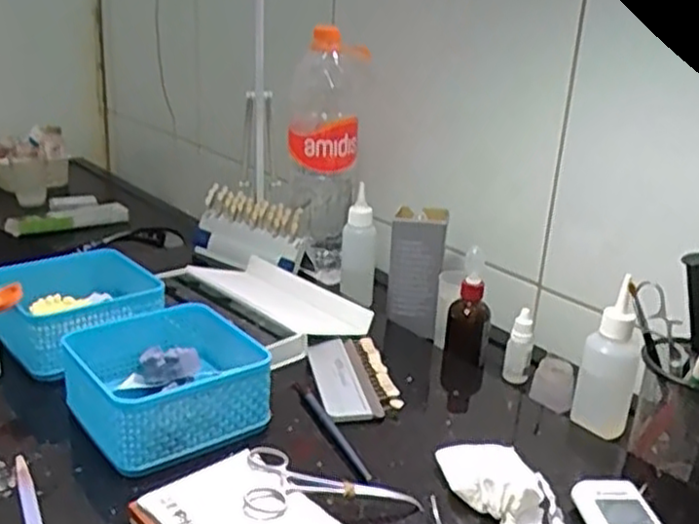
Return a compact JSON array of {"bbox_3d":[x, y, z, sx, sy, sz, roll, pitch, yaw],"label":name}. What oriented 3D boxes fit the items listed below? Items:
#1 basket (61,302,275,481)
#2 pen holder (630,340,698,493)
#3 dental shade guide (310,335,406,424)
[{"bbox_3d":[-0.153,0.092,0.596,0.137,0.049,0.146,-12,25,-36],"label":"basket"},{"bbox_3d":[0.273,0.122,0.584,0.085,0.109,0.068,15,23,28],"label":"pen holder"},{"bbox_3d":[0.003,0.104,0.669,0.066,0.011,0.131,-2,21,-13],"label":"dental shade guide"}]

